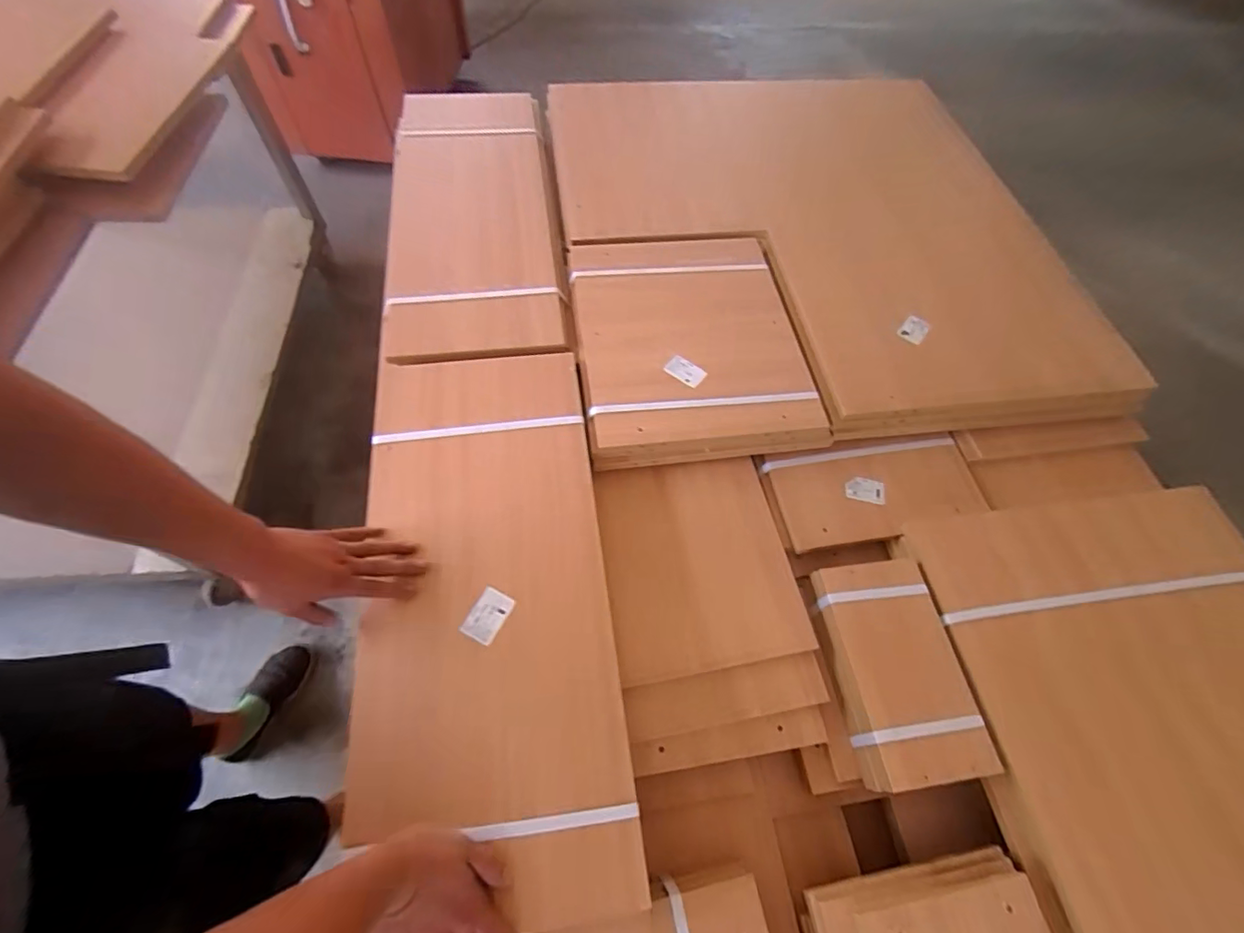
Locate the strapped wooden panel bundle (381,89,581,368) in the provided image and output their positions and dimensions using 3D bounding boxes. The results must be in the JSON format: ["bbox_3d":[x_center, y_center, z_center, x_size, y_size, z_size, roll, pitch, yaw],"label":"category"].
[{"bbox_3d":[-0.278,-0.464,0.997,0.298,0.052,0.747,-6,62,-9],"label":"strapped wooden panel bundle"}]

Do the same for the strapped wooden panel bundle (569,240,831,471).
[{"bbox_3d":[0.104,-0.216,0.872,0.356,0.057,0.439,-5,62,-8],"label":"strapped wooden panel bundle"}]

